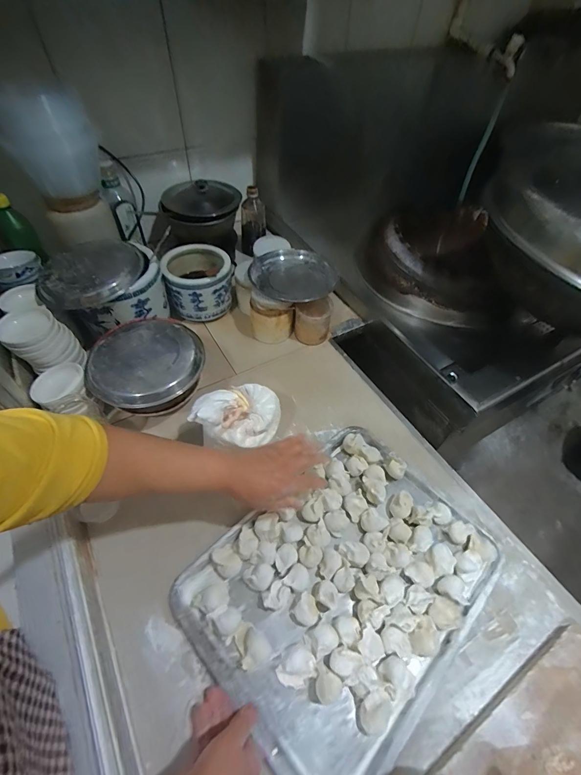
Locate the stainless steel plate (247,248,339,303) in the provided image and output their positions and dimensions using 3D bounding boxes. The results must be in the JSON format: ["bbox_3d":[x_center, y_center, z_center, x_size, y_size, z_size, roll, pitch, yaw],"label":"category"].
[{"bbox_3d":[0.007,-0.249,0.804,0.195,0.048,0.186,1,52,-2],"label":"stainless steel plate"}]

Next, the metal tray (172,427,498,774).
[{"bbox_3d":[0.087,0.274,0.522,0.421,0.042,0.320,-38,61,-25],"label":"metal tray"}]

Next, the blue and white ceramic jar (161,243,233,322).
[{"bbox_3d":[-0.218,-0.249,0.836,0.148,0.120,0.144,-2,53,-4],"label":"blue and white ceramic jar"}]

